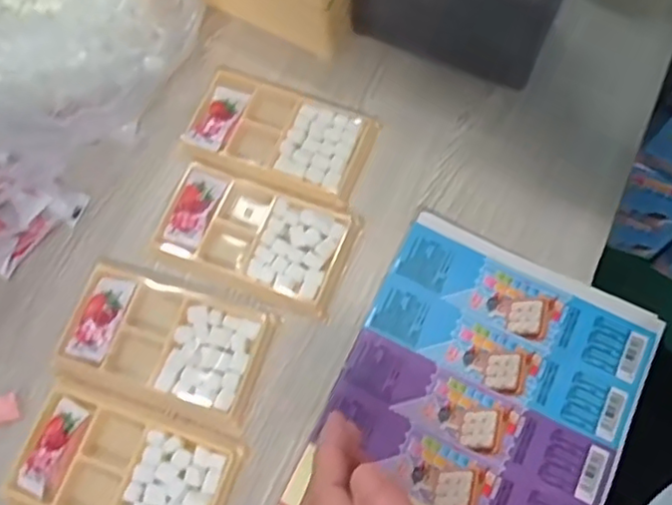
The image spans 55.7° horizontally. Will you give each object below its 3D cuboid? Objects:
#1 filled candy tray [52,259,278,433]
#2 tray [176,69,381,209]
[{"bbox_3d":[-0.111,0.056,0.416,0.131,0.010,0.079,19,72,8],"label":"filled candy tray"},{"bbox_3d":[-0.042,-0.086,0.468,0.133,0.011,0.081,20,72,9],"label":"tray"}]

